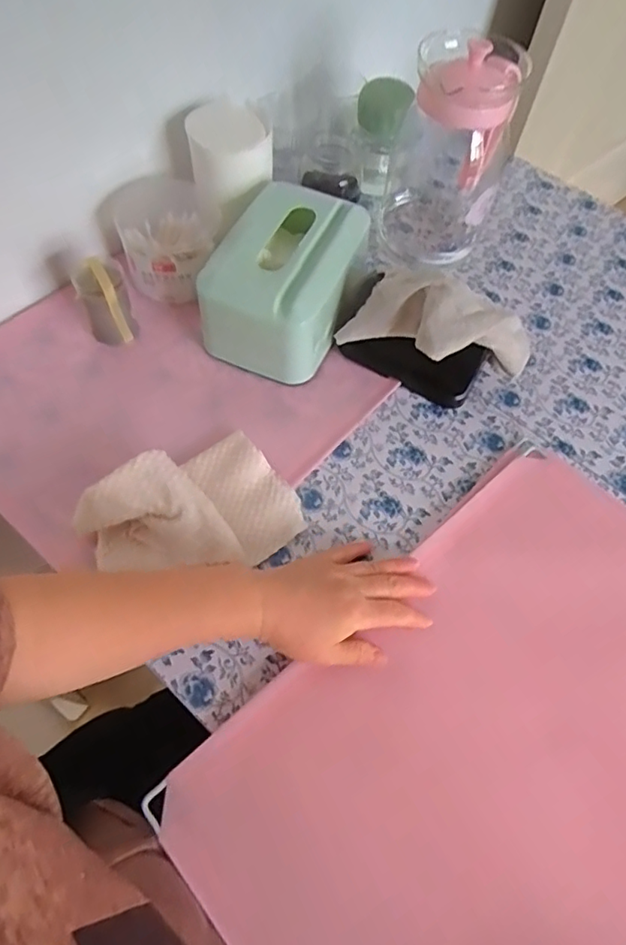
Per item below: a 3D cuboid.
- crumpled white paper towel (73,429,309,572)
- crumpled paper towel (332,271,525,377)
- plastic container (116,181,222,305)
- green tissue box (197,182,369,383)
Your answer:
[{"bbox_3d":[-0.098,0.033,0.460,0.164,0.050,0.108,-26,66,-17],"label":"crumpled white paper towel"},{"bbox_3d":[0.113,-0.132,0.514,0.176,0.075,0.071,21,61,8],"label":"crumpled paper towel"},{"bbox_3d":[-0.151,-0.246,0.595,0.103,0.070,0.123,-17,63,-13],"label":"plastic container"},{"bbox_3d":[-0.027,-0.187,0.556,0.122,0.101,0.172,20,61,7],"label":"green tissue box"}]

